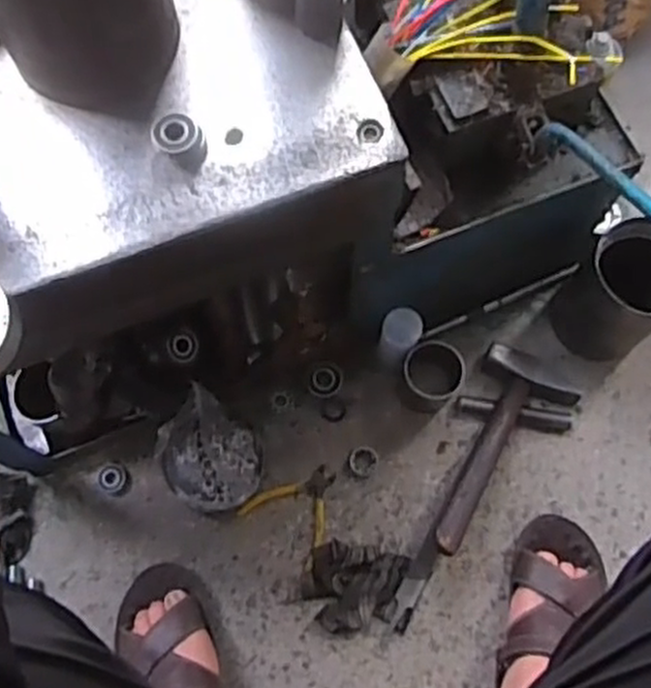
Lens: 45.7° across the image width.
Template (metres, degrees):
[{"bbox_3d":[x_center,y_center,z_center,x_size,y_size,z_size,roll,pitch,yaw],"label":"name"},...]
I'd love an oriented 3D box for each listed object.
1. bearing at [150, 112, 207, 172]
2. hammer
[{"bbox_3d":[-0.108,-0.152,0.573,0.036,0.027,0.031,20,73,6],"label":"bearing"},{"bbox_3d":[0.201,0.127,0.910,0.123,0.041,0.279,29,59,9],"label":"hammer"}]

